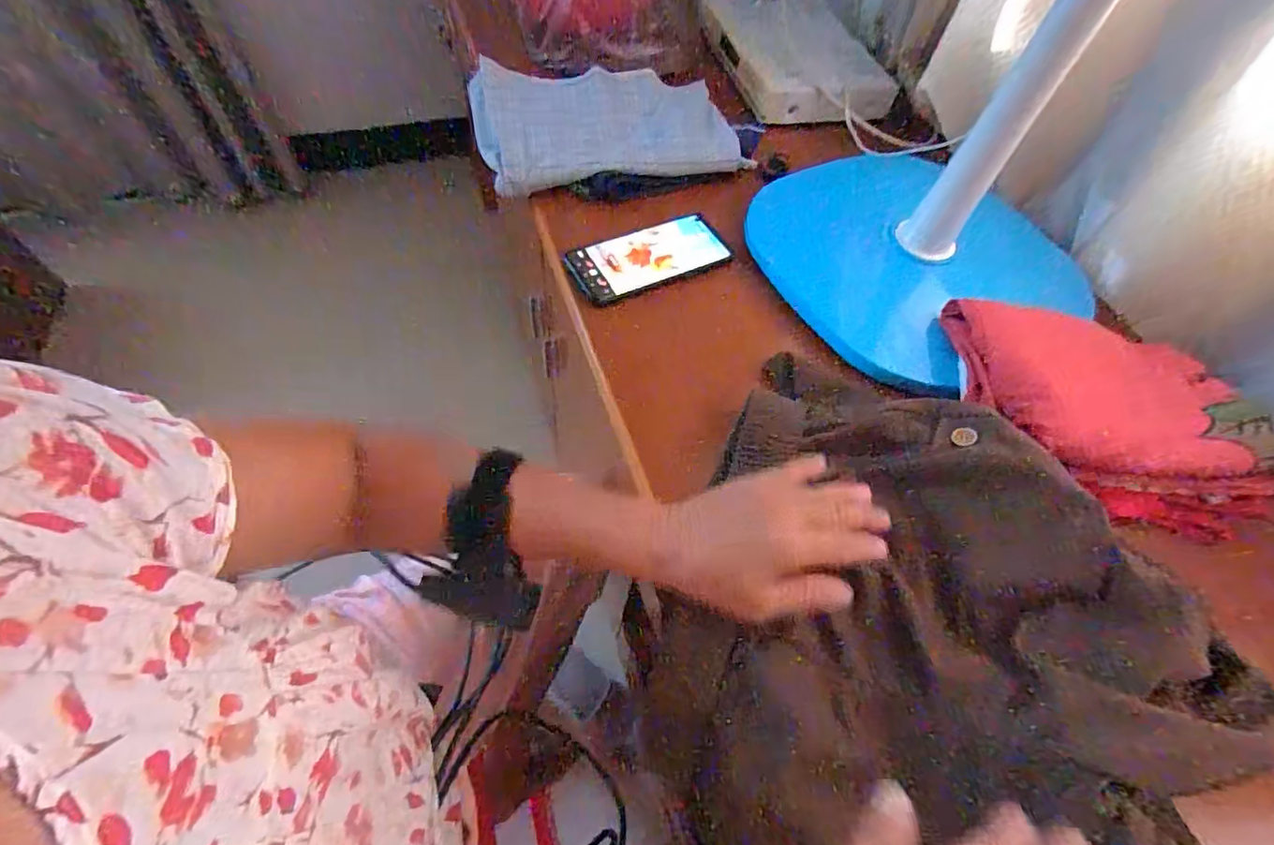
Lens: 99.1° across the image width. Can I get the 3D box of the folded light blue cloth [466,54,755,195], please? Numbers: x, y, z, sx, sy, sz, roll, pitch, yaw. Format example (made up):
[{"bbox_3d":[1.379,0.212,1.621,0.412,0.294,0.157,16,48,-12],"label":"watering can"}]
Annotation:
[{"bbox_3d":[-0.041,-0.350,0.625,0.283,0.047,0.200,-12,59,-11],"label":"folded light blue cloth"}]

